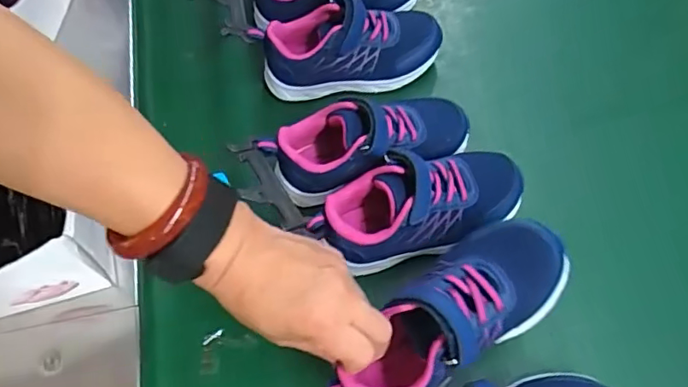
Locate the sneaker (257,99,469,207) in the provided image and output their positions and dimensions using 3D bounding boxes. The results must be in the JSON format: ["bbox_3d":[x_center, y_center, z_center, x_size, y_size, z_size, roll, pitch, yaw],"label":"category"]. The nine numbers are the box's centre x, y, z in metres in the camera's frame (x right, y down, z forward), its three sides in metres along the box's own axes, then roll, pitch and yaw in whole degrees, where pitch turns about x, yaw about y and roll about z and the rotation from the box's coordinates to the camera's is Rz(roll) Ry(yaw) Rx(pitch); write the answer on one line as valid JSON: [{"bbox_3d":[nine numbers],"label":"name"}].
[{"bbox_3d":[0.022,-0.048,0.463,0.175,0.064,0.079,-23,63,-8],"label":"sneaker"}]

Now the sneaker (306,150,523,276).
[{"bbox_3d":[0.061,0.013,0.440,0.165,0.080,0.065,-14,62,-3],"label":"sneaker"}]

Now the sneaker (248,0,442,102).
[{"bbox_3d":[0.006,-0.138,0.521,0.166,0.081,0.065,-5,62,1],"label":"sneaker"}]

